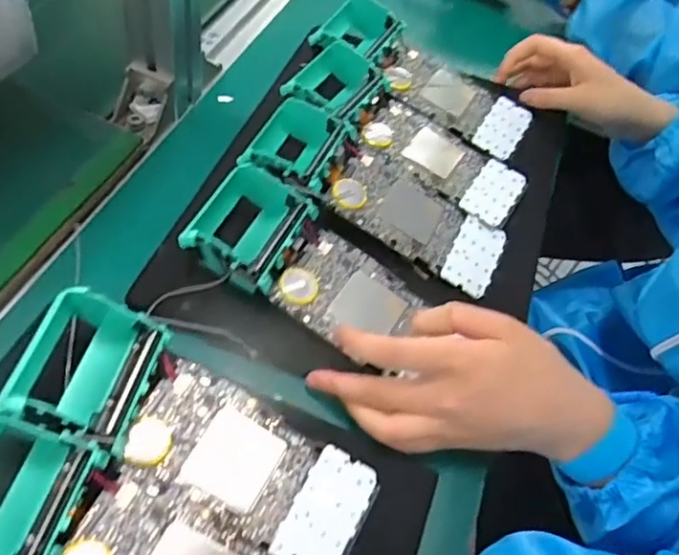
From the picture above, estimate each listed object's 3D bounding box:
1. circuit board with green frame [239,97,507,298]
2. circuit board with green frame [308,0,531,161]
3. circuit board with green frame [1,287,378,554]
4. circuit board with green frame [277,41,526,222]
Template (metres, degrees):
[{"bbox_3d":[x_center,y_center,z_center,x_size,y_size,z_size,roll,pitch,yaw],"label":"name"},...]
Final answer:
[{"bbox_3d":[0.025,-0.056,0.435,0.196,0.038,0.084,36,56,4],"label":"circuit board with green frame"},{"bbox_3d":[0.069,-0.171,0.525,0.194,0.034,0.087,38,58,6],"label":"circuit board with green frame"},{"bbox_3d":[-0.073,0.079,0.317,0.192,0.034,0.074,33,55,0],"label":"circuit board with green frame"},{"bbox_3d":[0.054,-0.111,0.477,0.192,0.022,0.082,38,57,6],"label":"circuit board with green frame"}]

